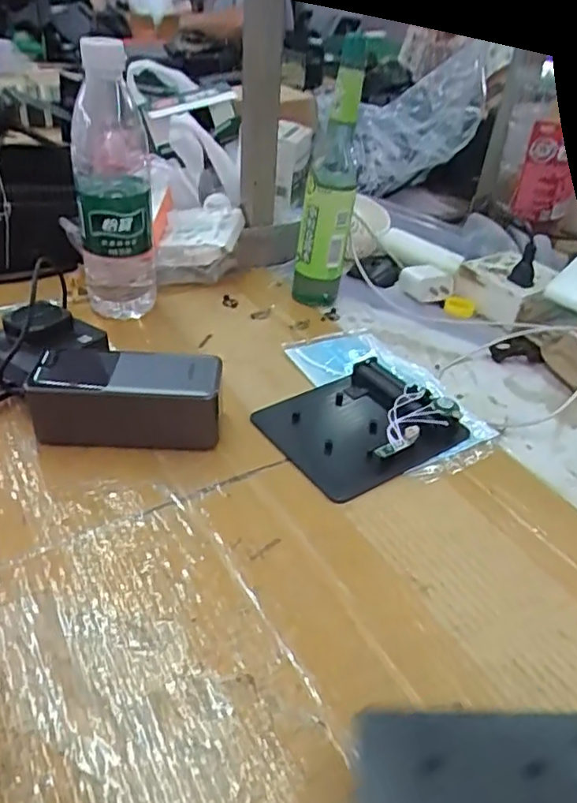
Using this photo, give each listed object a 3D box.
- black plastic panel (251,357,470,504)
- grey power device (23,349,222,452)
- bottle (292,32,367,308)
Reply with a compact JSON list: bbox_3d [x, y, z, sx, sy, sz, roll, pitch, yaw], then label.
[{"bbox_3d":[0.052,0.013,0.455,0.123,0.024,0.111,-20,43,-30],"label":"black plastic panel"},{"bbox_3d":[-0.116,-0.003,0.434,0.136,0.053,0.066,5,37,-1],"label":"grey power device"},{"bbox_3d":[0.039,-0.205,0.572,0.048,0.231,0.049,5,37,0],"label":"bottle"}]

